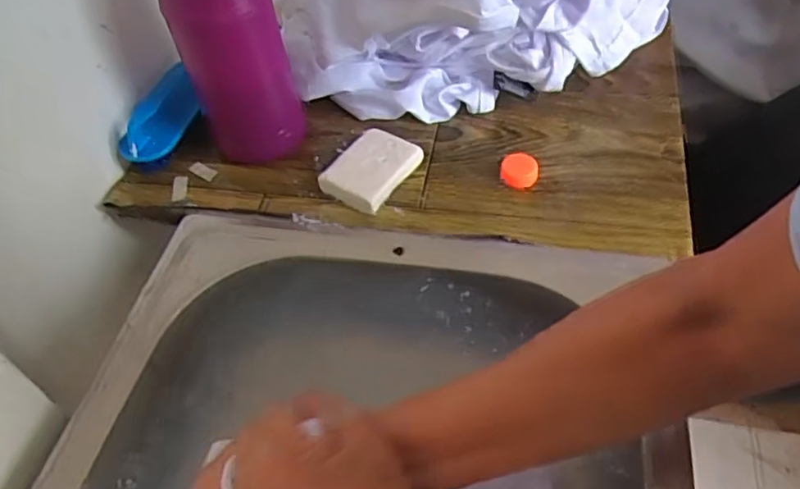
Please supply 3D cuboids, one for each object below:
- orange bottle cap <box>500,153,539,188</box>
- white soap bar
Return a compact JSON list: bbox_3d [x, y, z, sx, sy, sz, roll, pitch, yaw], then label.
[{"bbox_3d":[0.105,-0.065,0.555,0.030,0.018,0.029,-3,49,3],"label":"orange bottle cap"},{"bbox_3d":[-0.025,-0.067,0.558,0.061,0.023,0.077,25,56,24],"label":"white soap bar"}]

